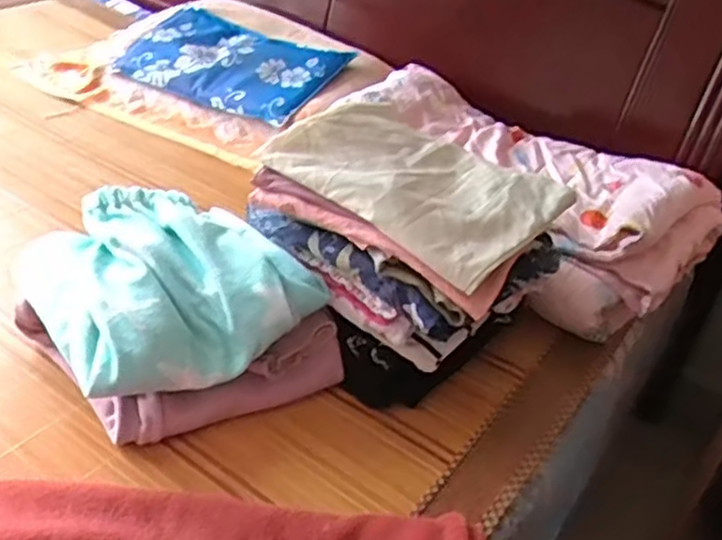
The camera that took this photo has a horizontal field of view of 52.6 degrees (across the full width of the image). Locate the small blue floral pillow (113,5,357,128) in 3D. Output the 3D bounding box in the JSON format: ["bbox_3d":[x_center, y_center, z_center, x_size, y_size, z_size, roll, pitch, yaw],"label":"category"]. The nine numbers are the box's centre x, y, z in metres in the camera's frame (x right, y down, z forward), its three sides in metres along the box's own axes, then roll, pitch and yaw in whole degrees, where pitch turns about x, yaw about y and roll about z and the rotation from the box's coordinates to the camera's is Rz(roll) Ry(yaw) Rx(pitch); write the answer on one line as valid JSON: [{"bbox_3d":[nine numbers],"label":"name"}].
[{"bbox_3d":[-0.219,-0.350,1.216,0.376,0.032,0.197,24,63,27],"label":"small blue floral pillow"}]

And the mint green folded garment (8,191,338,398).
[{"bbox_3d":[-0.195,0.000,0.719,0.230,0.073,0.254,-18,42,-33],"label":"mint green folded garment"}]

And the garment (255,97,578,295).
[{"bbox_3d":[0.055,-0.090,0.712,0.244,0.024,0.189,37,46,22],"label":"garment"}]

